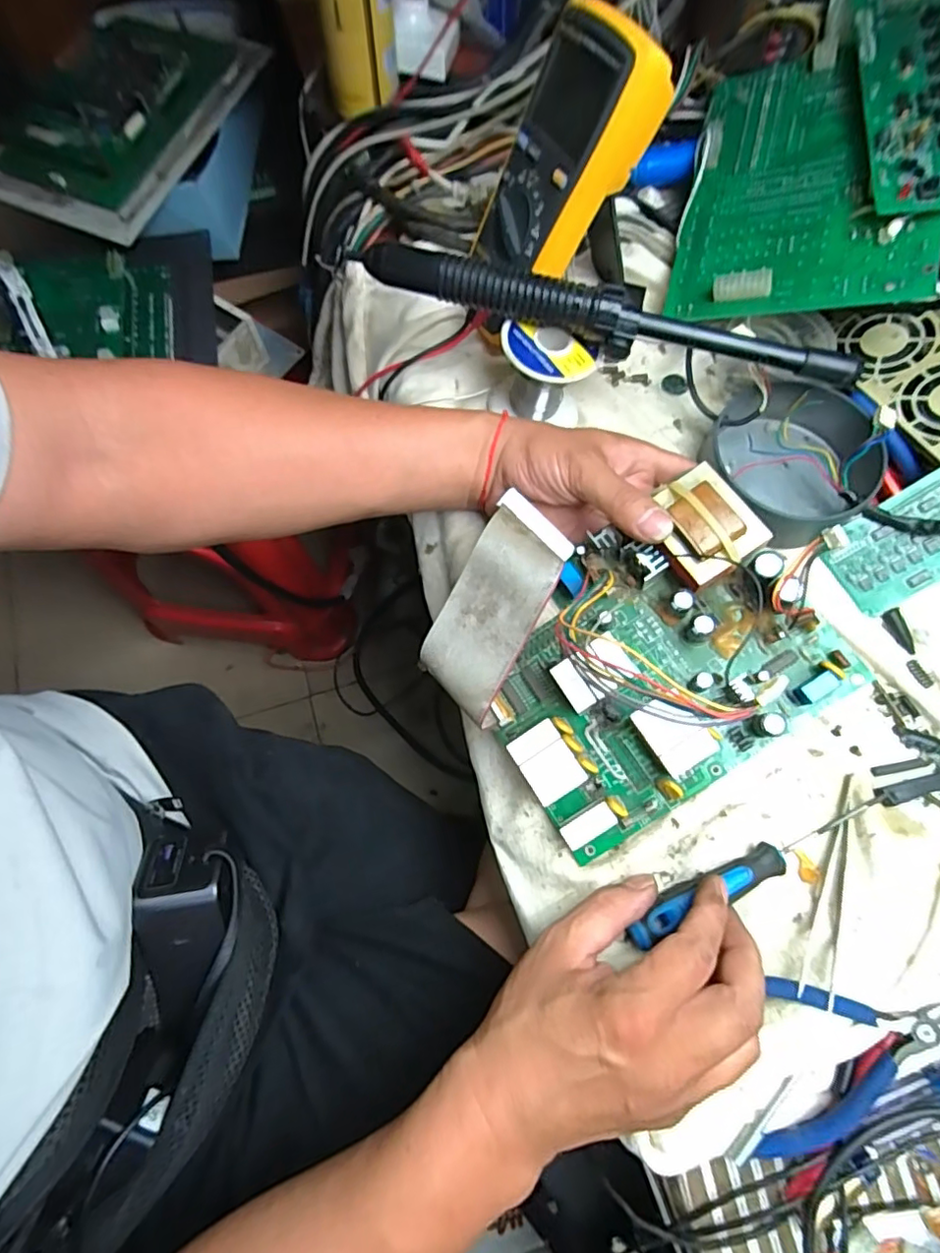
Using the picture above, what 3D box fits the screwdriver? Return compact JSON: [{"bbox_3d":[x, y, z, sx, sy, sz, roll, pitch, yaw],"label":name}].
[{"bbox_3d":[0.158,0.132,0.317,0.162,0.017,0.018,-22,74,-10],"label":"screwdriver"}]

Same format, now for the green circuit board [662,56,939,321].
[{"bbox_3d":[0.237,-0.314,0.402,0.158,0.015,0.211,11,80,27],"label":"green circuit board"}]

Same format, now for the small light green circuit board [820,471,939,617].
[{"bbox_3d":[0.283,-0.055,0.367,0.093,0.009,0.059,-34,81,23],"label":"small light green circuit board"}]

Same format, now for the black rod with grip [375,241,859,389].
[{"bbox_3d":[0.086,-0.191,0.354,0.300,0.029,0.032,10,73,3],"label":"black rod with grip"}]

